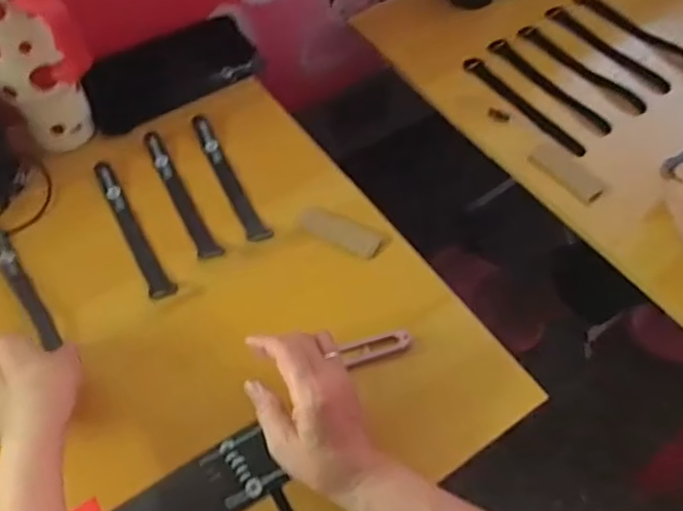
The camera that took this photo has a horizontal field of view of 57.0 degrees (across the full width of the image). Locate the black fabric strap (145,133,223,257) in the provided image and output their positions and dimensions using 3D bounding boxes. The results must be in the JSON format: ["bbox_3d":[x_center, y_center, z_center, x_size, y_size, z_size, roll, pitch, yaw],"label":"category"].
[{"bbox_3d":[-0.170,-0.067,0.664,0.021,0.005,0.189,-25,60,-13],"label":"black fabric strap"}]

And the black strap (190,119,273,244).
[{"bbox_3d":[-0.122,-0.084,0.674,0.023,0.011,0.188,-25,60,-13],"label":"black strap"}]

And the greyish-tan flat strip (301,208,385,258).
[{"bbox_3d":[-0.001,-0.025,0.628,0.090,0.008,0.031,29,63,19],"label":"greyish-tan flat strip"}]

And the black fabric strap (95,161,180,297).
[{"bbox_3d":[-0.216,-0.029,0.641,0.024,0.005,0.195,-29,61,-15],"label":"black fabric strap"}]

